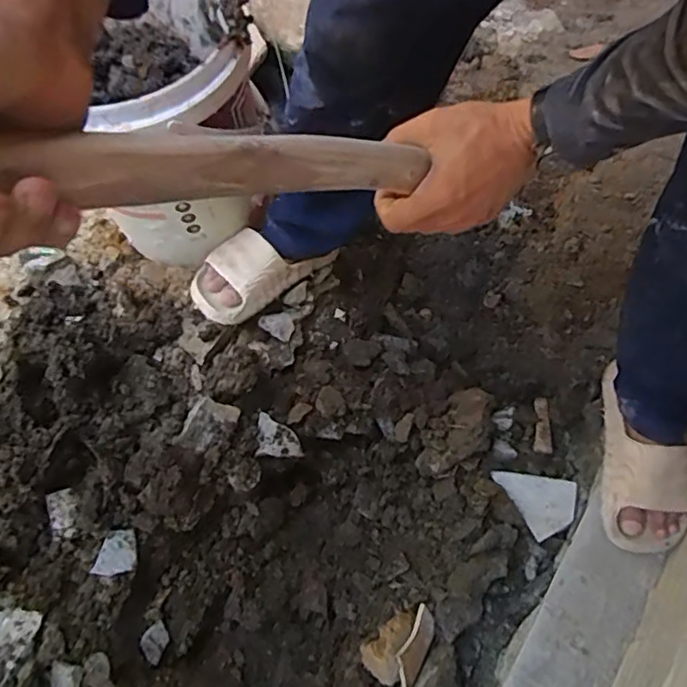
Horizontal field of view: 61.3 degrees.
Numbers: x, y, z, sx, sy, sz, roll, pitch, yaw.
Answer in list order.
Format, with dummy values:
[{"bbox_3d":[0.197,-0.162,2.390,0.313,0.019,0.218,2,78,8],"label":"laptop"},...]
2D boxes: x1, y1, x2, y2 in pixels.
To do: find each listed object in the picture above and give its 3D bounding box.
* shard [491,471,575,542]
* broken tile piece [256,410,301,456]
[{"bbox_3d":[0.302,0.228,0.891,0.089,0.005,0.118,-36,57,4],"label":"shard"},{"bbox_3d":[-0.100,0.142,0.905,0.068,0.012,0.067,2,71,-10],"label":"broken tile piece"}]

